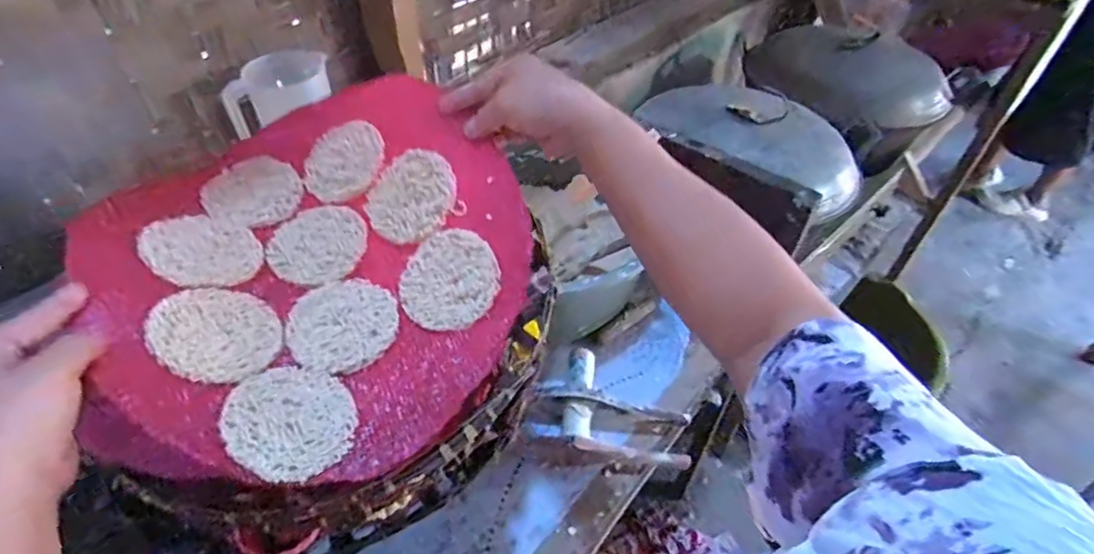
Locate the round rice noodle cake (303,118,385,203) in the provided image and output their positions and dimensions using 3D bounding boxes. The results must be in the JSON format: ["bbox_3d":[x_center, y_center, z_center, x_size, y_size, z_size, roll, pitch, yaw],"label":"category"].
[{"bbox_3d":[-0.180,-0.104,0.520,0.084,0.004,0.076,23,78,25],"label":"round rice noodle cake"}]

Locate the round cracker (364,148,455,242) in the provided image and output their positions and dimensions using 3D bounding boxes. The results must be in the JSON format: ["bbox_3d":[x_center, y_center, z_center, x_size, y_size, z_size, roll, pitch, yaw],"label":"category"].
[{"bbox_3d":[-0.112,-0.068,0.479,0.082,0.008,0.075,-7,70,21],"label":"round cracker"}]

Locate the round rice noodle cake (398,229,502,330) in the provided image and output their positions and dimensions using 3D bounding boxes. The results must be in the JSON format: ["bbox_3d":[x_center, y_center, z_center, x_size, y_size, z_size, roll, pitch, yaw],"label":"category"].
[{"bbox_3d":[-0.073,0.001,0.439,0.080,0.007,0.074,-7,68,17],"label":"round rice noodle cake"}]

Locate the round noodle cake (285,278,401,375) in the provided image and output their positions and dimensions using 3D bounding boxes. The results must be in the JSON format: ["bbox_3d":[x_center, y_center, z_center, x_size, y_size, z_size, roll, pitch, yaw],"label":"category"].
[{"bbox_3d":[-0.152,0.034,0.436,0.076,0.010,0.080,0,46,0],"label":"round noodle cake"}]

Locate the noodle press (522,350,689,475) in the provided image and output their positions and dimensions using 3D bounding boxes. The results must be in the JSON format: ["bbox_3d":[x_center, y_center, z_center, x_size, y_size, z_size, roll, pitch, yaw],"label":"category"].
[{"bbox_3d":[0.082,0.179,0.723,0.188,0.064,0.133,14,47,13],"label":"noodle press"}]

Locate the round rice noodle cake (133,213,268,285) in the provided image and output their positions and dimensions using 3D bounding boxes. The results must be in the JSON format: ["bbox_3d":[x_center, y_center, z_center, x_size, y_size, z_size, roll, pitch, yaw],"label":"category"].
[{"bbox_3d":[-0.260,-0.020,0.449,0.075,0.008,0.079,23,35,-17],"label":"round rice noodle cake"}]

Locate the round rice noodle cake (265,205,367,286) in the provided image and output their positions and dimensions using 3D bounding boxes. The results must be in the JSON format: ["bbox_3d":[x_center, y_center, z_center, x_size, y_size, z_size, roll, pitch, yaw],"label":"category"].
[{"bbox_3d":[-0.188,-0.028,0.480,0.078,0.015,0.075,0,46,0],"label":"round rice noodle cake"}]

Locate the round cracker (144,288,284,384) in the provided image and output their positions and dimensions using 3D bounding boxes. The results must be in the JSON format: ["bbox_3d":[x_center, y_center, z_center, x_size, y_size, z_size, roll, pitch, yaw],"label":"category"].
[{"bbox_3d":[-0.224,0.038,0.401,0.076,0.004,0.077,23,37,-19],"label":"round cracker"}]

